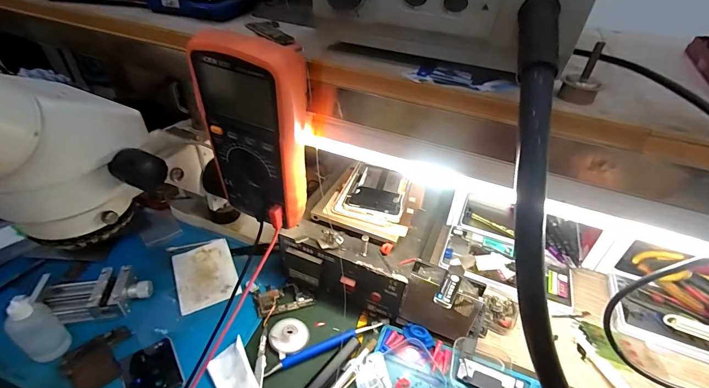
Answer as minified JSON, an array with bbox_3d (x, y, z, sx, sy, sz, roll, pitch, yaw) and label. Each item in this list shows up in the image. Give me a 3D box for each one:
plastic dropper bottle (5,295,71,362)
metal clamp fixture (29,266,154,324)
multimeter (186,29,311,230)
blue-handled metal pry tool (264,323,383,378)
[{"bbox_3d":[-0.329,0.137,0.355,0.025,0.082,0.036,22,42,22],"label":"plastic dropper bottle"},{"bbox_3d":[-0.309,0.119,0.415,0.120,0.032,0.058,-7,39,-13],"label":"metal clamp fixture"},{"bbox_3d":[-0.082,-0.053,0.312,0.089,0.168,0.053,22,42,22],"label":"multimeter"},{"bbox_3d":[-0.032,0.172,0.397,0.138,0.007,0.014,-14,41,-21],"label":"blue-handled metal pry tool"}]

